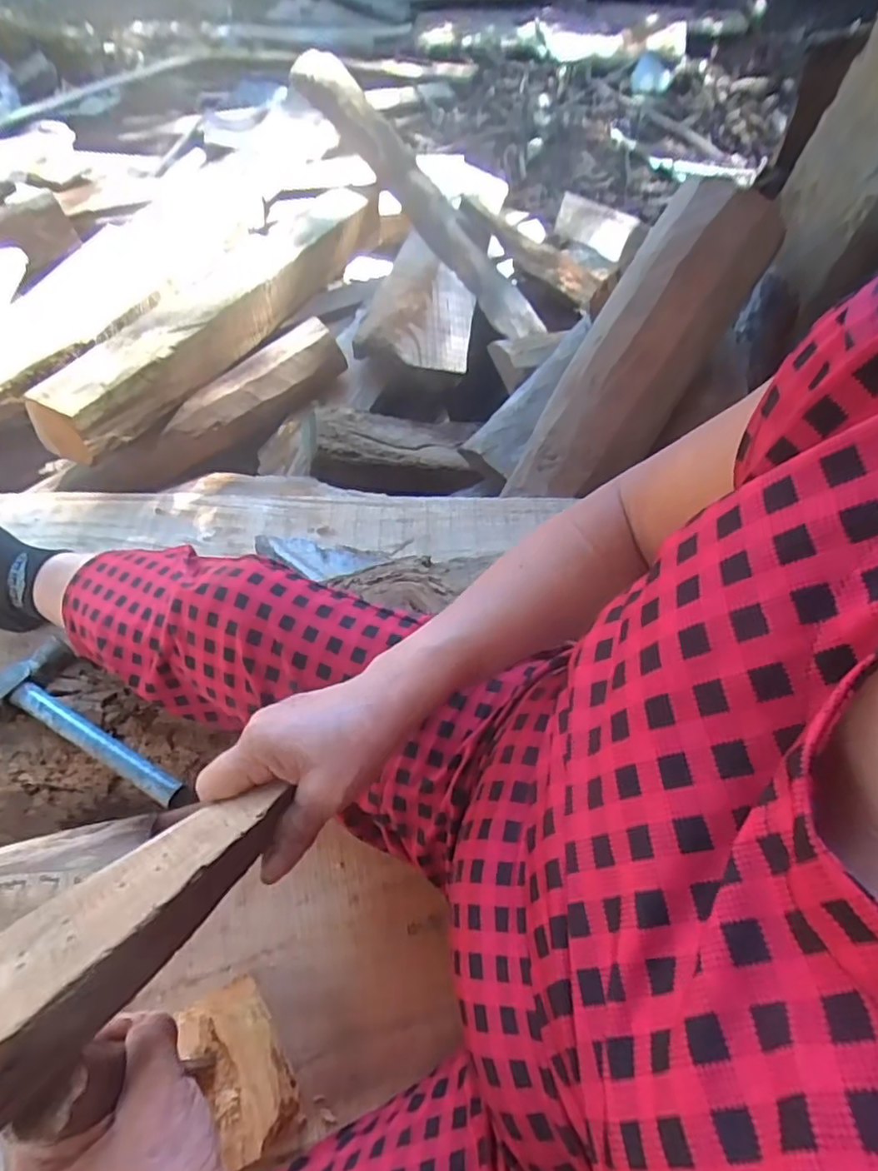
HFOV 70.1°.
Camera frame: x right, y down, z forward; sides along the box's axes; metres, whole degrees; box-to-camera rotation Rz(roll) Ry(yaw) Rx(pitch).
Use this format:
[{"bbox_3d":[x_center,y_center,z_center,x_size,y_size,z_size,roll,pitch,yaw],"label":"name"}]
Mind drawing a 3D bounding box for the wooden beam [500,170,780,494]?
[{"bbox_3d":[0.253,-0.288,0.813,0.141,0.086,0.440,39,103,19],"label":"wooden beam"}]

